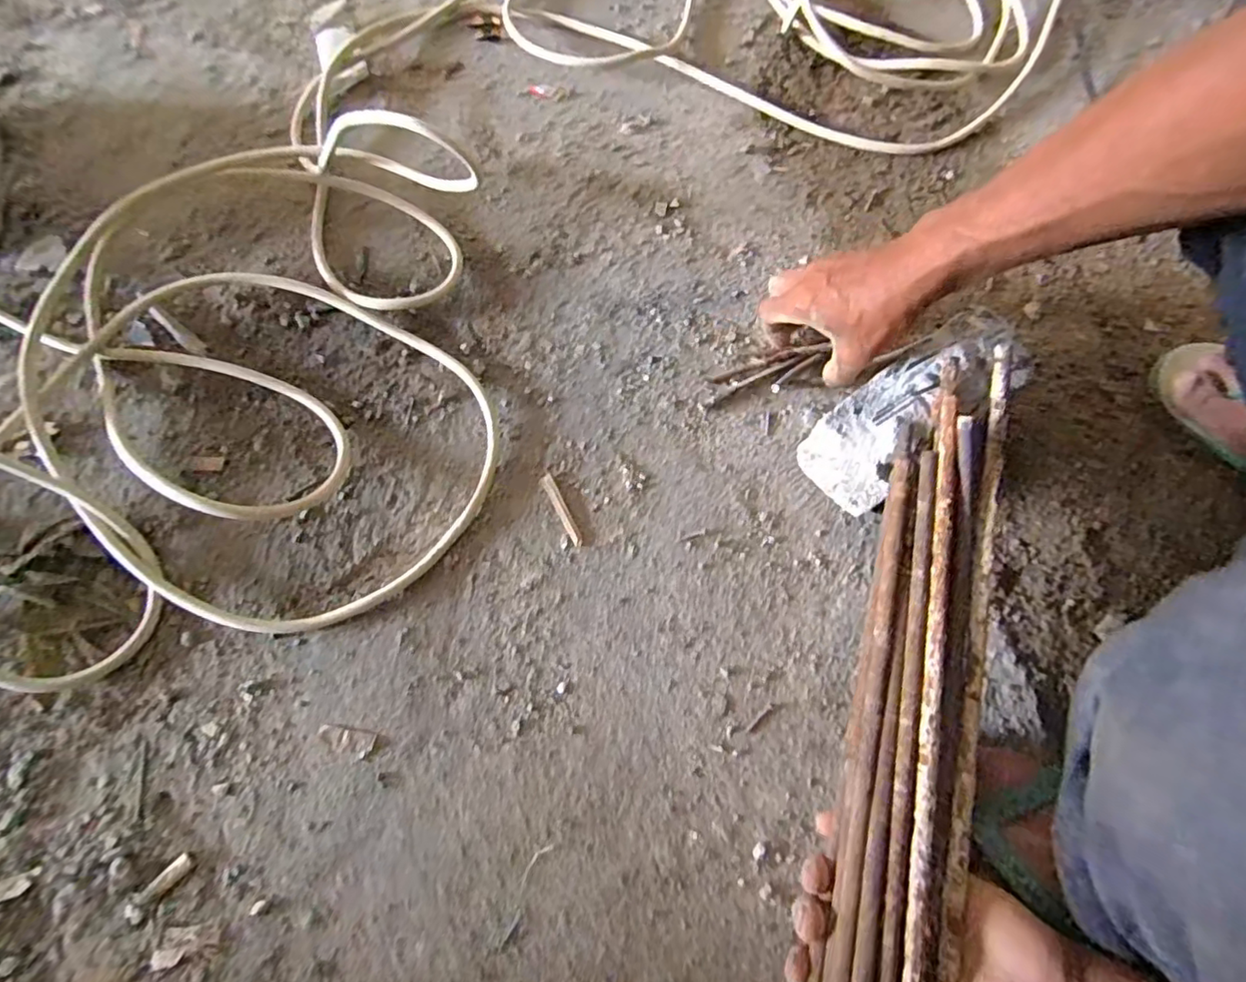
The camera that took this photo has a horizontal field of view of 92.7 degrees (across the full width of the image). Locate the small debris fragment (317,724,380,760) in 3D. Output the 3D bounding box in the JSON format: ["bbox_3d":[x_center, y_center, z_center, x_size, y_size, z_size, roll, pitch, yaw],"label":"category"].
[{"bbox_3d":[-0.185,0.166,0.396,0.038,0.004,0.016,11,70,1],"label":"small debris fragment"}]

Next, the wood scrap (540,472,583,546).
[{"bbox_3d":[-0.048,0.014,0.468,0.010,0.004,0.064,-28,74,-12],"label":"wood scrap"}]

